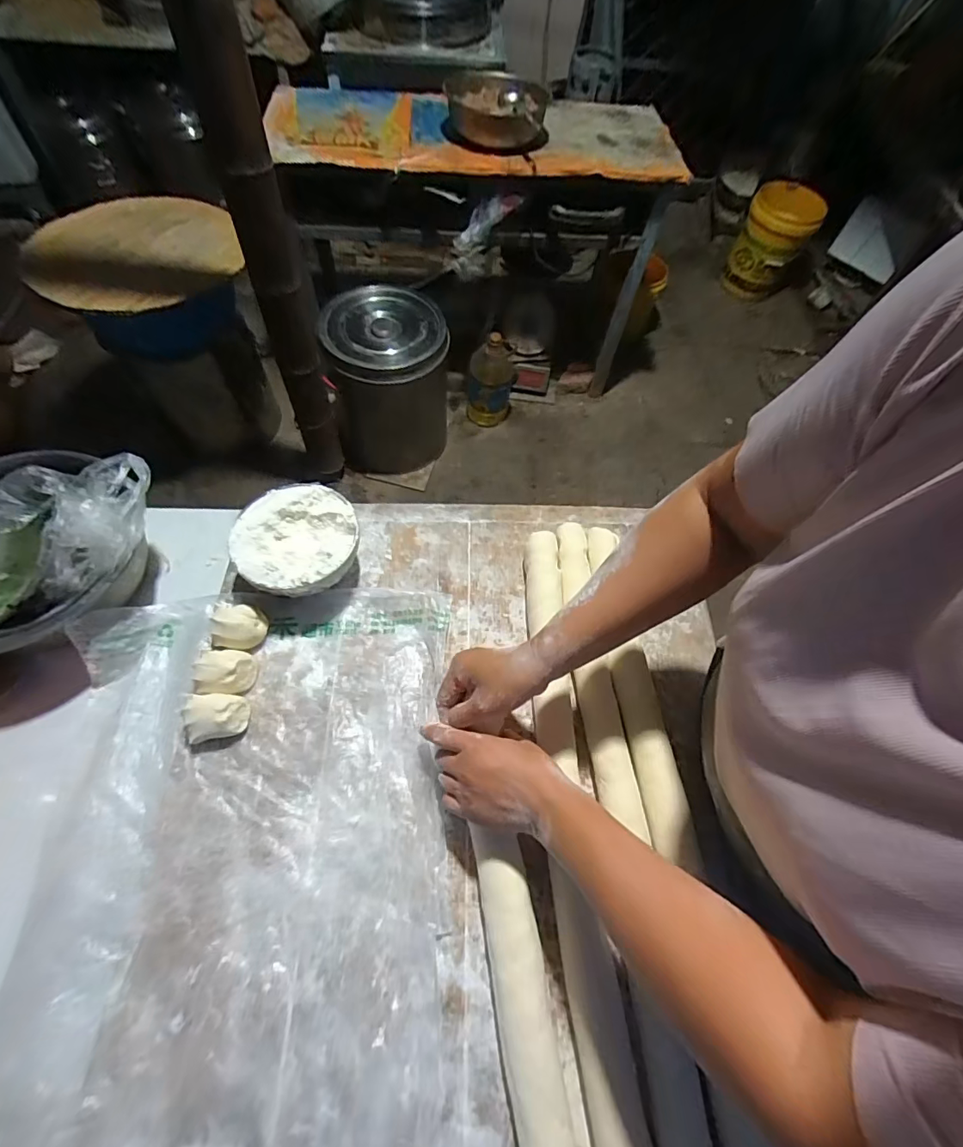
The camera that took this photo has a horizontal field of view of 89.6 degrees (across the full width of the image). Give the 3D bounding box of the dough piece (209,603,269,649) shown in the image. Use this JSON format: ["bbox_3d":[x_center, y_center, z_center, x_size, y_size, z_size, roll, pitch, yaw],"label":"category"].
[{"bbox_3d":[-0.277,0.061,0.554,0.058,0.037,0.053,4,62,-1],"label":"dough piece"}]

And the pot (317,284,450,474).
[{"bbox_3d":[-0.302,-0.633,1.622,0.371,0.503,0.393,-6,63,-8],"label":"pot"}]

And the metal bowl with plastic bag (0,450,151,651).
[{"bbox_3d":[-0.507,-0.021,0.553,0.242,0.131,0.267,21,63,7],"label":"metal bowl with plastic bag"}]

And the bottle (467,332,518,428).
[{"bbox_3d":[0.038,-0.713,1.765,0.179,0.328,0.175,4,62,-2],"label":"bottle"}]

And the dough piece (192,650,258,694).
[{"bbox_3d":[-0.279,0.107,0.529,0.057,0.035,0.050,1,62,-3],"label":"dough piece"}]

